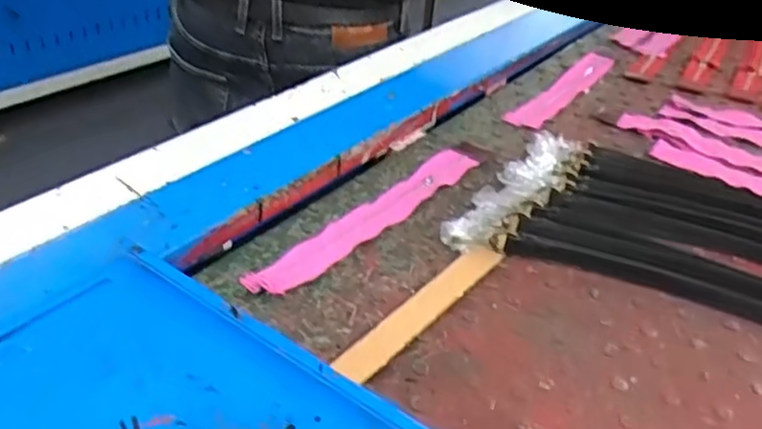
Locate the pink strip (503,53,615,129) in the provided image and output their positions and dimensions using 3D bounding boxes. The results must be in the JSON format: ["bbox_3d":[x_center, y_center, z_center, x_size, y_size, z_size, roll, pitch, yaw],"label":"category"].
[{"bbox_3d":[0.219,-0.150,0.811,0.039,0.009,0.248,25,38,25],"label":"pink strip"}]

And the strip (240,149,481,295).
[{"bbox_3d":[-0.004,-0.001,0.554,0.037,0.008,0.259,26,39,29],"label":"strip"}]

